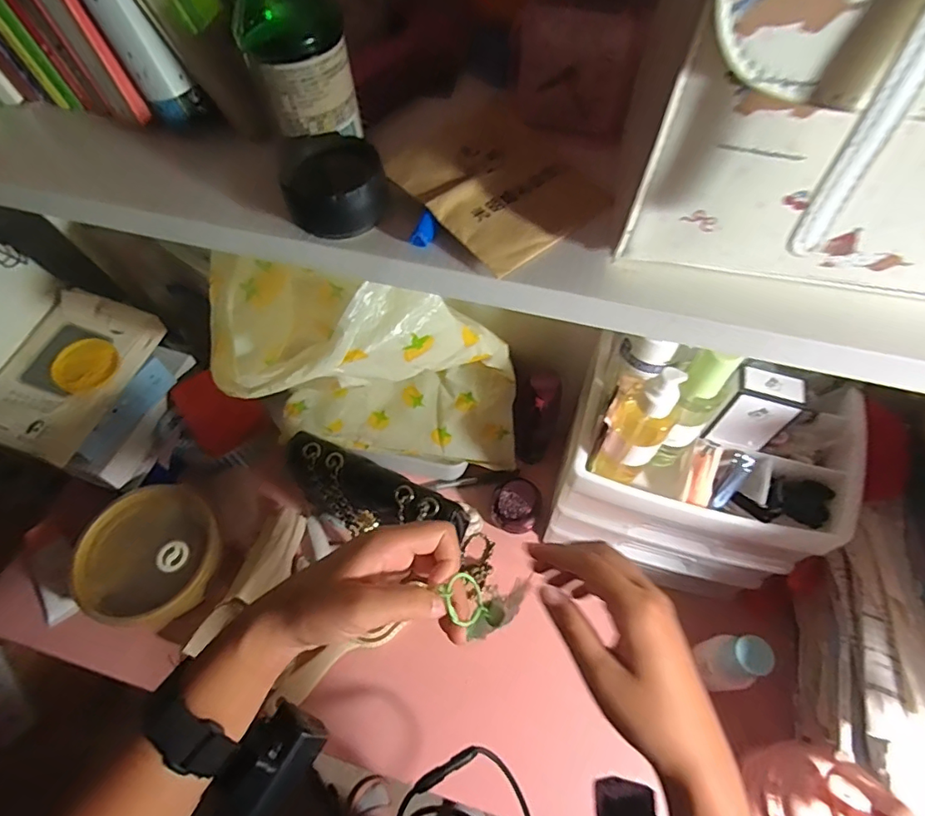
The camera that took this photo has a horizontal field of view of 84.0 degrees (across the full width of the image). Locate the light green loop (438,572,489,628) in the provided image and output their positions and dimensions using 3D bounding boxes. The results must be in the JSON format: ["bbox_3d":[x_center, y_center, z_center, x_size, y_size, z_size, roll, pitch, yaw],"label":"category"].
[{"bbox_3d":[0.003,0.116,0.311,0.026,0.004,0.030,-24,89,-51],"label":"light green loop"}]

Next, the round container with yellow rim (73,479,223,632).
[{"bbox_3d":[-0.364,0.176,0.615,0.160,0.050,0.160,0,59,0],"label":"round container with yellow rim"}]

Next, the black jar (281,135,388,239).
[{"bbox_3d":[-0.057,-0.101,0.235,0.043,0.024,0.046,0,59,0],"label":"black jar"}]

